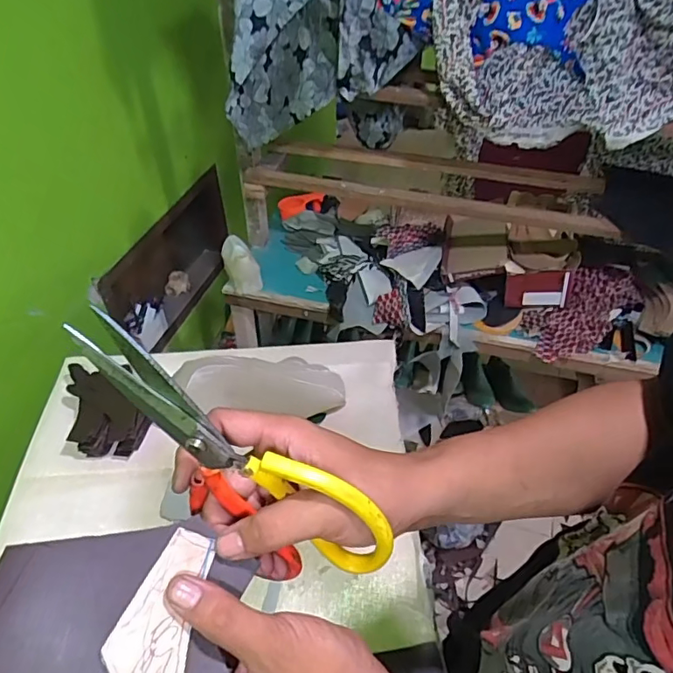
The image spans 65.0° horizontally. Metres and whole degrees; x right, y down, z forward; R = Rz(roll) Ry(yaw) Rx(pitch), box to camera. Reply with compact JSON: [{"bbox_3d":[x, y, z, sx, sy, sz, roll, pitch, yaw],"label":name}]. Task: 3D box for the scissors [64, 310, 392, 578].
[{"bbox_3d":[-0.062,0.073,0.293,0.207,0.094,0.023,41,47,-15],"label":"scissors"}]

